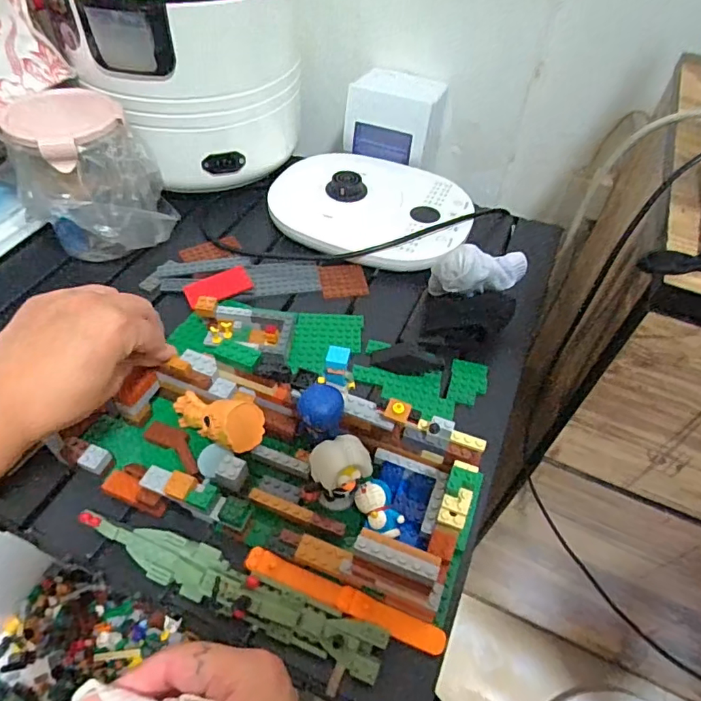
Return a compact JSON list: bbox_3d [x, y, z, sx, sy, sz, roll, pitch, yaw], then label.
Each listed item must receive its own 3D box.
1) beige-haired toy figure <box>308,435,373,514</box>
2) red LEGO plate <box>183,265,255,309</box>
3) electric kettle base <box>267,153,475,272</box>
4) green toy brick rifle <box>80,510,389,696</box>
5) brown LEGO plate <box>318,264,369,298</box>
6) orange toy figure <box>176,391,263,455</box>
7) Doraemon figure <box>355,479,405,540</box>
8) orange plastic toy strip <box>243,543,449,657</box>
[{"bbox_3d":[-0.006,0.086,0.350,0.039,0.047,0.036,1,50,-2],"label":"beige-haired toy figure"},{"bbox_3d":[-0.130,-0.063,0.508,0.068,0.010,0.033,-27,56,-23],"label":"red LEGO plate"},{"bbox_3d":[0.022,-0.170,0.598,0.232,0.036,0.184,14,51,9],"label":"electric kettle base"},{"bbox_3d":[-0.081,0.150,0.325,0.212,0.022,0.033,20,52,13],"label":"green toy brick rifle"},{"bbox_3d":[-0.008,-0.076,0.542,0.048,0.005,0.048,-6,51,-8],"label":"brown LEGO plate"},{"bbox_3d":[-0.105,0.052,0.384,0.079,0.039,0.039,12,49,24],"label":"orange toy figure"},{"bbox_3d":[0.020,0.110,0.351,0.024,0.020,0.039,-19,54,-18],"label":"Doraemon figure"},{"bbox_3d":[-0.005,0.162,0.332,0.136,0.007,0.016,19,52,13],"label":"orange plastic toy strip"}]

